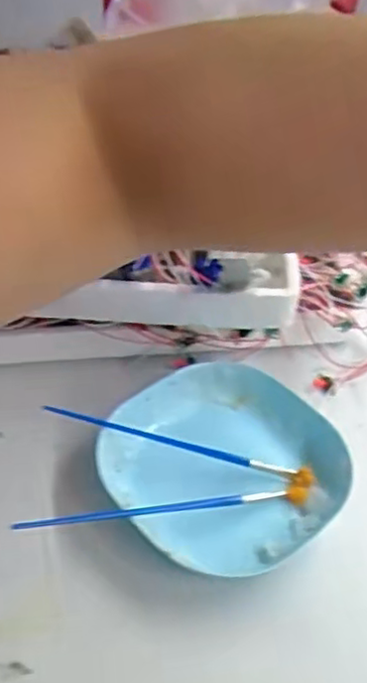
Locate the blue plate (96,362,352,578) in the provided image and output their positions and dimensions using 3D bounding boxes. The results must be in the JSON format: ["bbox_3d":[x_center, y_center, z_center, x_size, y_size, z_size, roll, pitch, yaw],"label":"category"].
[{"bbox_3d":[0.024,0.068,0.393,0.123,0.024,0.125,-35,54,-27],"label":"blue plate"}]

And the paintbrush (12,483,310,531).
[{"bbox_3d":[-0.005,0.091,0.361,0.166,0.009,0.010,-1,43,-23],"label":"paintbrush"}]

